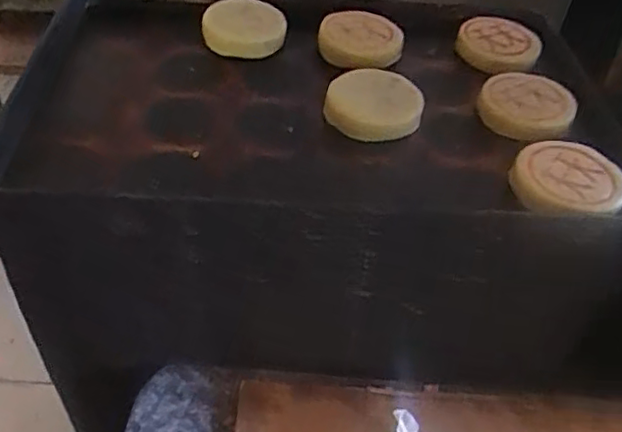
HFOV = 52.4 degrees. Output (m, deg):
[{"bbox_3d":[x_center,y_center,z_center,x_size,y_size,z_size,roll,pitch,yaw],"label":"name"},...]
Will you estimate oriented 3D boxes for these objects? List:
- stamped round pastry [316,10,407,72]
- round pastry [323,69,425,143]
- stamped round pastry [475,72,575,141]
[{"bbox_3d":[0.058,-0.207,0.746,0.100,0.028,0.106,11,43,3],"label":"stamped round pastry"},{"bbox_3d":[0.066,-0.115,0.655,0.096,0.037,0.099,4,43,-4],"label":"round pastry"},{"bbox_3d":[0.227,-0.117,0.669,0.102,0.030,0.102,21,44,14],"label":"stamped round pastry"}]

